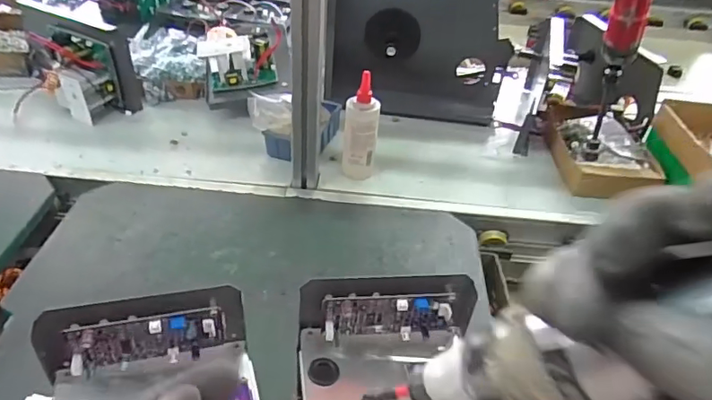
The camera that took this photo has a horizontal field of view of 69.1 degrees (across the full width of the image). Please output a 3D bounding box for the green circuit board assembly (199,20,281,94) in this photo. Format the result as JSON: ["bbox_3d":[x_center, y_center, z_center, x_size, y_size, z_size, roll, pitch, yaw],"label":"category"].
[{"bbox_3d":[-0.217,-0.266,0.971,0.149,0.081,0.092,-4,40,-11],"label":"green circuit board assembly"}]

